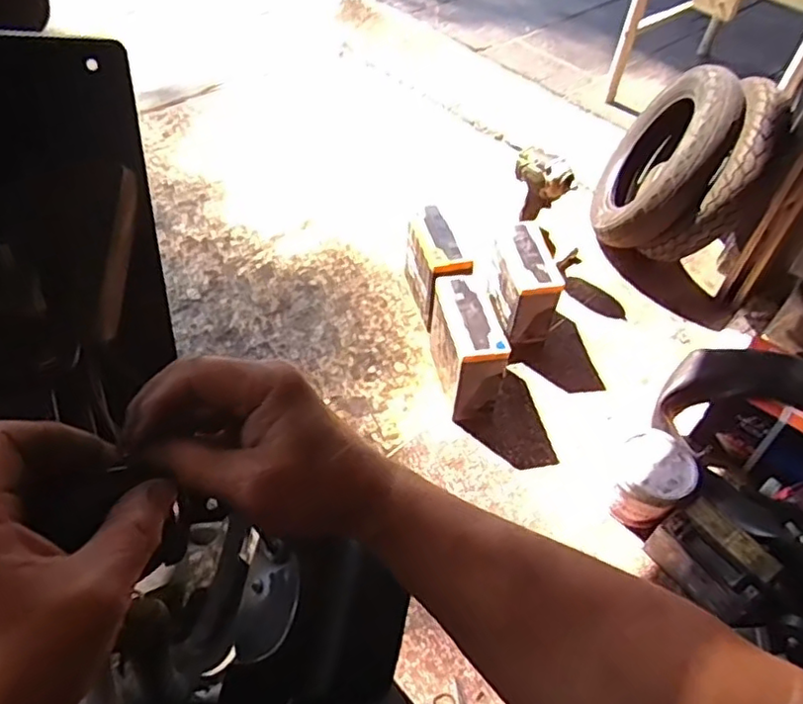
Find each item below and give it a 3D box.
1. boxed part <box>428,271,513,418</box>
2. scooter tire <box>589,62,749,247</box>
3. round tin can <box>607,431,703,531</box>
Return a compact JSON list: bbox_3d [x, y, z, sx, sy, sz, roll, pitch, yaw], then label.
[{"bbox_3d":[0.108,-0.008,1.083,0.078,0.163,0.197,-6,50,-11],"label":"boxed part"},{"bbox_3d":[0.522,-0.399,1.279,0.078,0.345,0.374,27,62,-15],"label":"scooter tire"},{"bbox_3d":[0.371,0.194,0.966,0.110,0.104,0.126,22,50,12],"label":"round tin can"}]

